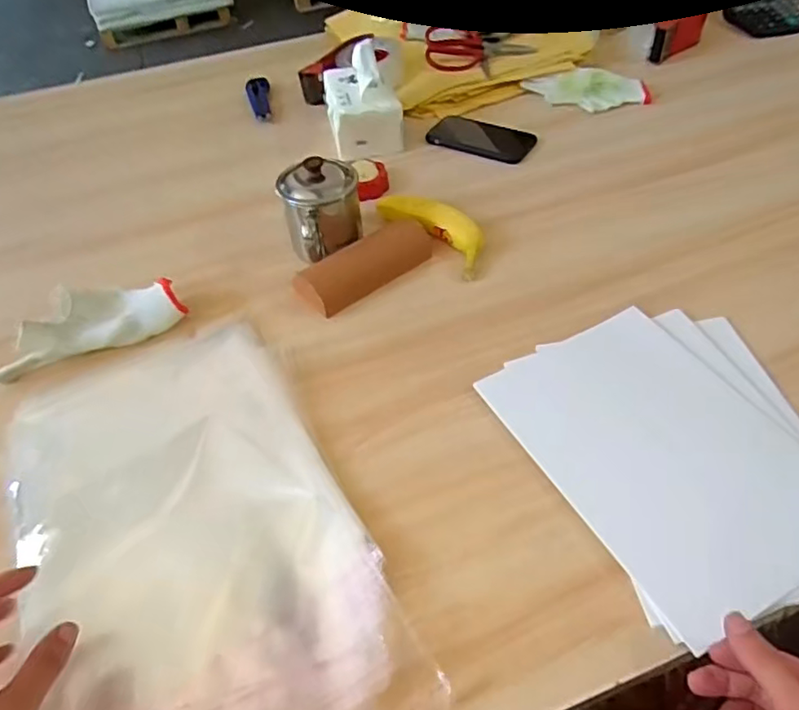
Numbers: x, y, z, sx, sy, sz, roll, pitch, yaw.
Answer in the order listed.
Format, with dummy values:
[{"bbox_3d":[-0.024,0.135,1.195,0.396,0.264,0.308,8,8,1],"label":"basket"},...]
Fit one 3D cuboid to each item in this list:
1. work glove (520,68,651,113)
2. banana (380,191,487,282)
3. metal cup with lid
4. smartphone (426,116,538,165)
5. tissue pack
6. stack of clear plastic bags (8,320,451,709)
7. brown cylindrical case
[{"bbox_3d":[0.299,-0.424,0.923,0.186,0.018,0.097,20,53,22],"label":"work glove"},{"bbox_3d":[0.043,-0.153,0.693,0.054,0.033,0.169,-34,53,-23],"label":"banana"},{"bbox_3d":[-0.087,-0.162,0.665,0.088,0.103,0.116,-11,48,-4],"label":"metal cup with lid"},{"bbox_3d":[0.118,-0.315,0.845,0.146,0.015,0.072,22,54,23],"label":"smartphone"},{"bbox_3d":[-0.057,-0.367,0.841,0.099,0.107,0.144,-11,48,-4],"label":"tissue pack"},{"bbox_3d":[-0.172,0.139,0.460,0.250,0.021,0.402,-23,50,-14],"label":"stack of clear plastic bags"},{"bbox_3d":[-0.038,-0.103,0.655,0.160,0.038,0.061,-30,52,-20],"label":"brown cylindrical case"}]

